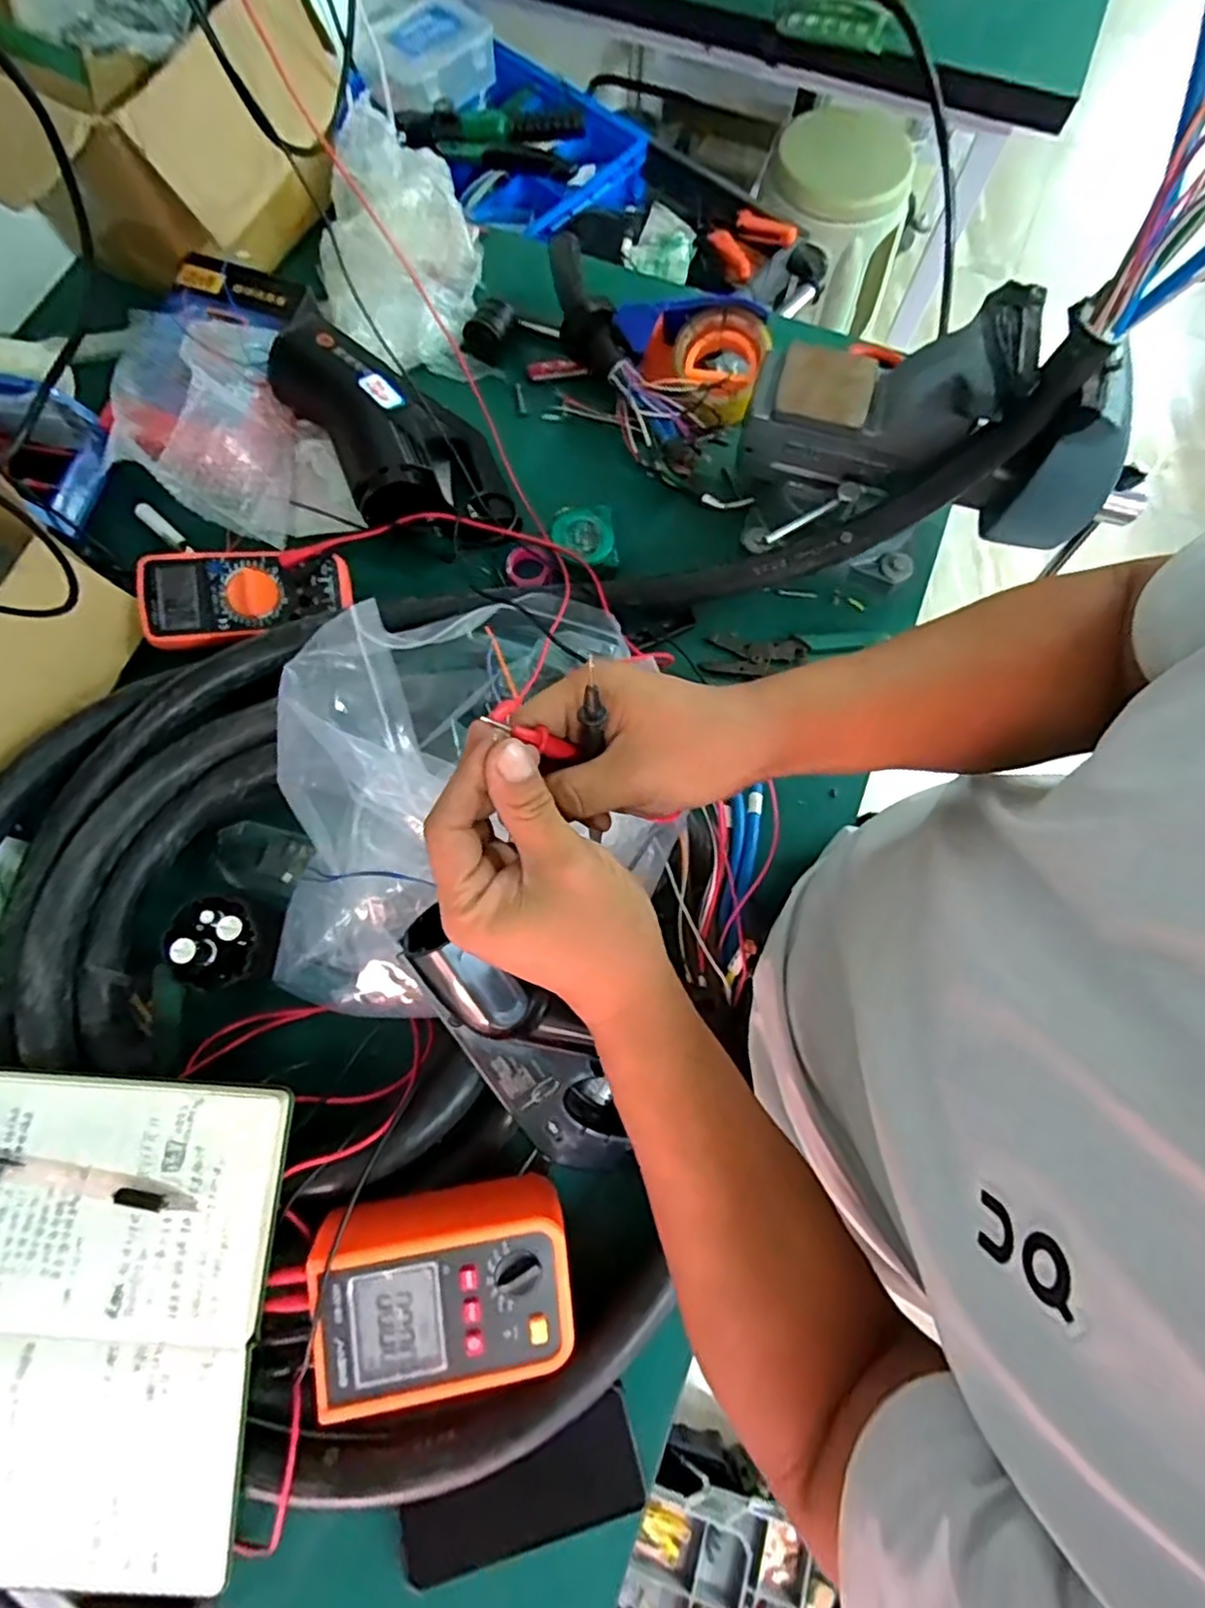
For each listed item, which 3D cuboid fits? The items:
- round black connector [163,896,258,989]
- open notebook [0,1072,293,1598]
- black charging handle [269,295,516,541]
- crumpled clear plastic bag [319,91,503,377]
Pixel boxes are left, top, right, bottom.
[{"bbox_3d":[-0.288,0.100,0.496,0.055,0.046,0.056,0,74,0],"label":"round black connector"},{"bbox_3d":[-0.320,0.322,0.413,0.211,0.041,0.281,5,74,1],"label":"open notebook"},{"bbox_3d":[-0.188,-0.341,0.623,0.136,0.079,0.266,-35,77,-9],"label":"black charging handle"},{"bbox_3d":[-0.214,-0.585,0.702,0.159,0.076,0.268,-12,75,-4],"label":"crumpled clear plastic bag"}]

